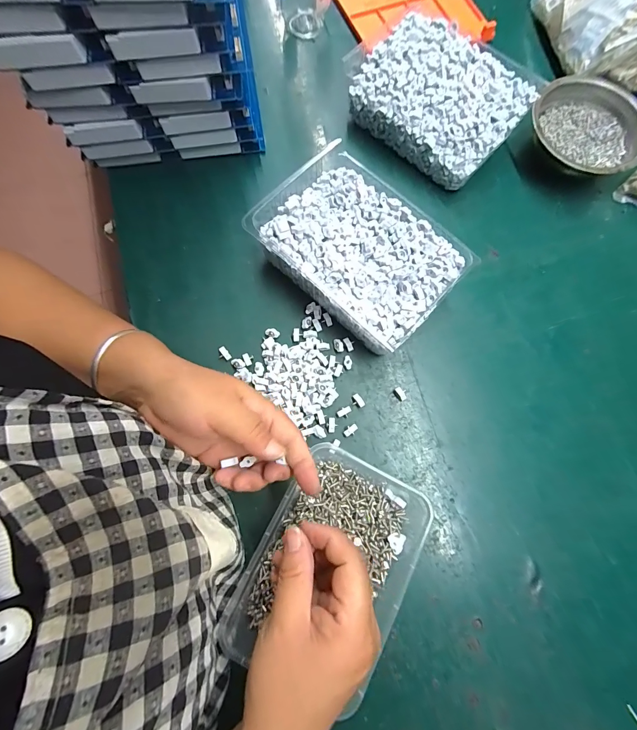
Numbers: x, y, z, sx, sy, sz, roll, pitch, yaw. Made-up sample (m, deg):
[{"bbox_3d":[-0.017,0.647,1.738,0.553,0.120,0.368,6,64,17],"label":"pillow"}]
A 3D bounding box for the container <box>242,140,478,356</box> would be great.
[{"bbox_3d":[0.040,-0.109,0.327,0.181,0.057,0.129,42,80,9],"label":"container"}]

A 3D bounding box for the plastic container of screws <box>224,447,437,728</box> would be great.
[{"bbox_3d":[0.010,0.162,0.271,0.119,0.038,0.171,27,78,6],"label":"plastic container of screws"}]

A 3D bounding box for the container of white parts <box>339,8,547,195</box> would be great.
[{"bbox_3d":[0.134,-0.300,0.378,0.176,0.064,0.126,42,80,9],"label":"container of white parts"}]

